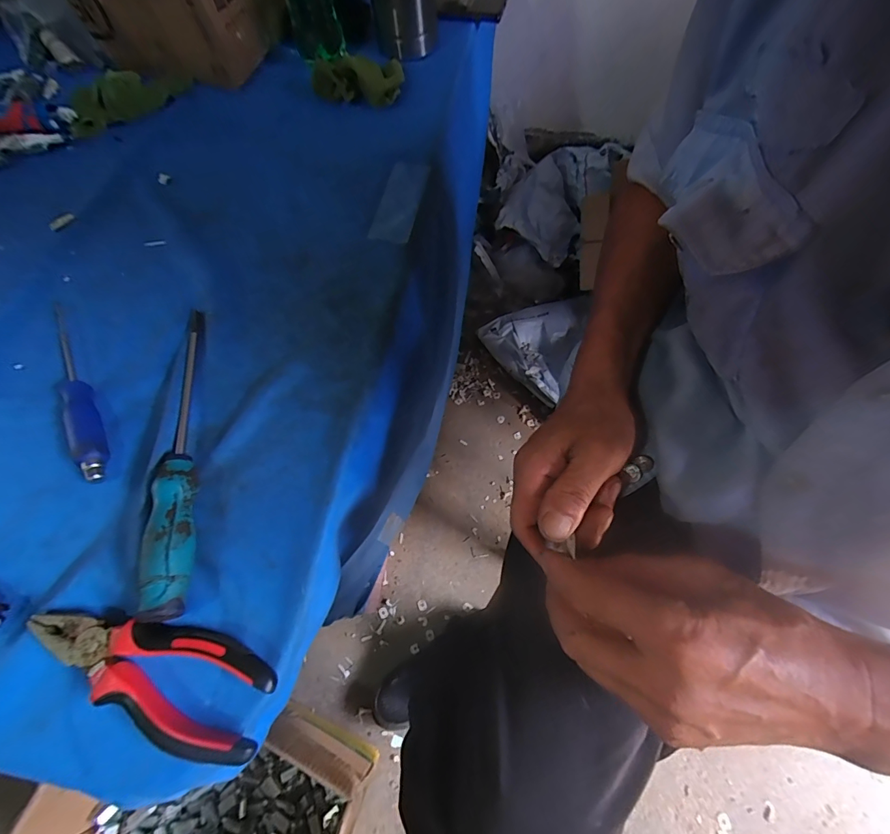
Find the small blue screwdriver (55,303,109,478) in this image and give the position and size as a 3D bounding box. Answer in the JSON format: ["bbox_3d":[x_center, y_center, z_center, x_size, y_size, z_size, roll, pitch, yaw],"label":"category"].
[{"bbox_3d":[-0.307,-0.026,0.333,0.021,0.021,0.191,-34,68,-13],"label":"small blue screwdriver"}]

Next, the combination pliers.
[{"bbox_3d":[-0.179,0.153,0.244,0.155,0.021,0.056,11,66,8],"label":"combination pliers"}]

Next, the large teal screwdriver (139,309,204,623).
[{"bbox_3d":[-0.198,0.017,0.300,0.026,0.029,0.242,-14,65,-4],"label":"large teal screwdriver"}]

